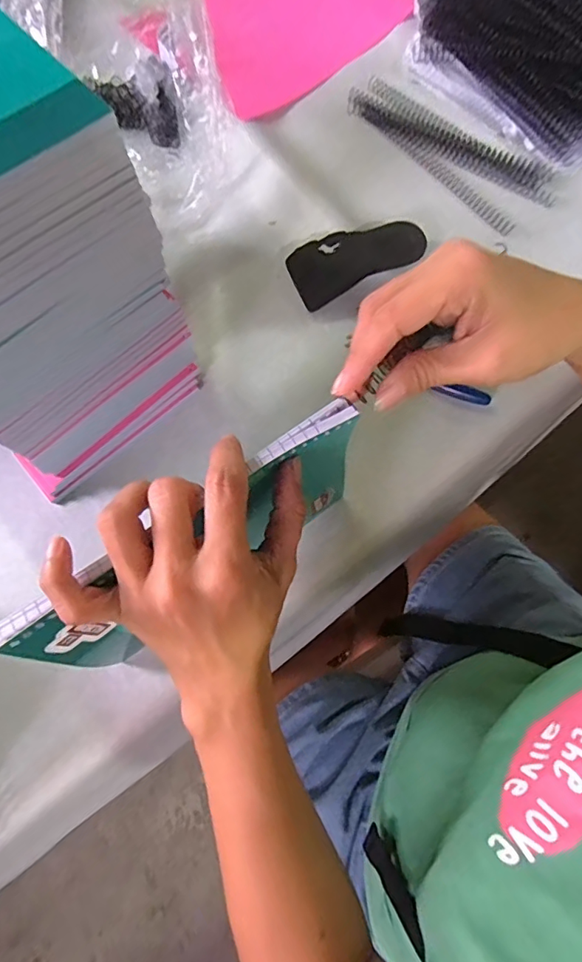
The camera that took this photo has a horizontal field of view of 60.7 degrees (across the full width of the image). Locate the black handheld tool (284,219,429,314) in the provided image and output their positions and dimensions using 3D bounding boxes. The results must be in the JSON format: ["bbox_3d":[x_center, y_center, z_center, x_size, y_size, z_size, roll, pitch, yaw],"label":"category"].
[{"bbox_3d":[0.058,-0.197,0.442,0.114,0.021,0.055,-22,73,-5],"label":"black handheld tool"}]

